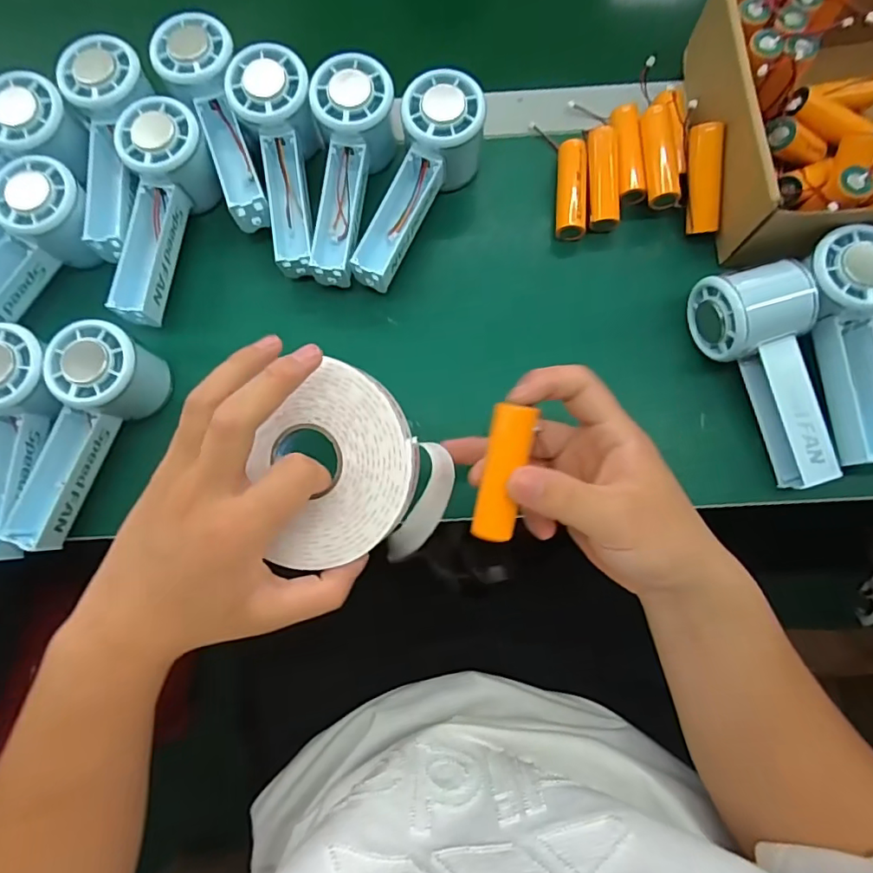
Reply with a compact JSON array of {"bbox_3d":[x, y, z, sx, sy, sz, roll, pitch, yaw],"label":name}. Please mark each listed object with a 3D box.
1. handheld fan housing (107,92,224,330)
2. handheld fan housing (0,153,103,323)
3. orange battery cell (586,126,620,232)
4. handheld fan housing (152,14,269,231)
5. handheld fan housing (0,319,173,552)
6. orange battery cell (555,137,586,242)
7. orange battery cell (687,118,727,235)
[{"bbox_3d":[-0.199,-0.159,0.382,0.060,0.047,0.156,10,92,3],"label":"handheld fan housing"},{"bbox_3d":[-0.299,-0.123,0.383,0.060,0.057,0.152,38,95,7],"label":"handheld fan housing"},{"bbox_3d":[0.124,-0.192,0.396,0.022,0.022,0.071,-1,79,1],"label":"orange battery cell"},{"bbox_3d":[-0.157,-0.226,0.385,0.052,0.041,0.156,-20,95,-3],"label":"handheld fan housing"},{"bbox_3d":[-0.243,-0.001,0.352,0.054,0.051,0.146,29,81,6],"label":"handheld fan housing"},{"bbox_3d":[0.101,-0.187,0.398,0.020,0.019,0.073,1,79,1],"label":"orange battery cell"},{"bbox_3d":[0.192,-0.184,0.379,0.021,0.015,0.071,-6,109,0],"label":"orange battery cell"}]

